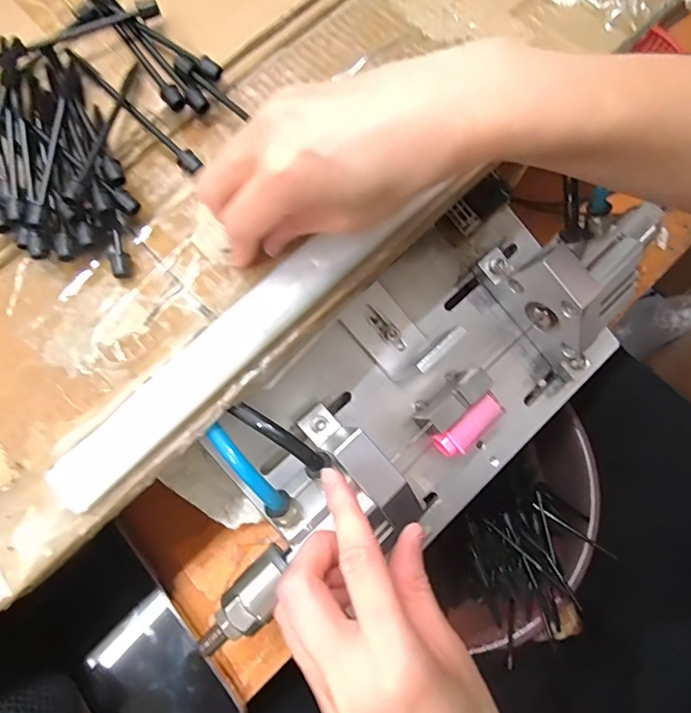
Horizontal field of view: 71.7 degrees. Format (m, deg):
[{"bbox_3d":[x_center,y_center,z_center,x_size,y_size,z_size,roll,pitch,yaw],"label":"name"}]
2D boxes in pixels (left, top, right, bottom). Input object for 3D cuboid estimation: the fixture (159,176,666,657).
[{"bbox_3d":[0.048,0.017,0.300,0.144,0.109,0.313,42,76,17],"label":"fixture"}]

